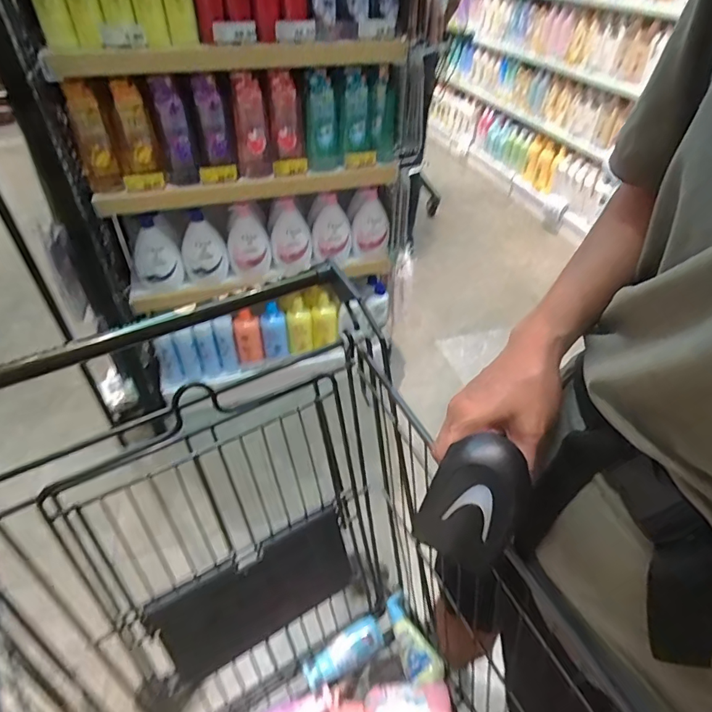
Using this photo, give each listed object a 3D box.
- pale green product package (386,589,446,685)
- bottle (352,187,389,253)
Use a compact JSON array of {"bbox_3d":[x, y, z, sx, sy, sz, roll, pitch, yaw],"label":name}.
[{"bbox_3d":[0.083,0.439,0.721,0.052,0.030,0.143,-15,28,-15],"label":"pale green product package"},{"bbox_3d":[0.045,-0.419,1.433,0.108,0.182,0.079,0,43,1],"label":"bottle"}]

